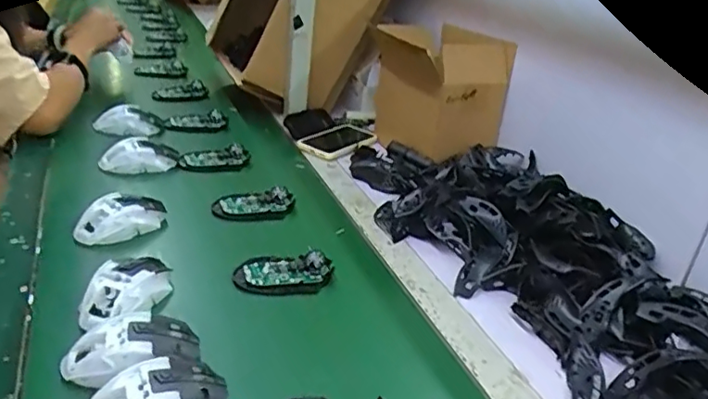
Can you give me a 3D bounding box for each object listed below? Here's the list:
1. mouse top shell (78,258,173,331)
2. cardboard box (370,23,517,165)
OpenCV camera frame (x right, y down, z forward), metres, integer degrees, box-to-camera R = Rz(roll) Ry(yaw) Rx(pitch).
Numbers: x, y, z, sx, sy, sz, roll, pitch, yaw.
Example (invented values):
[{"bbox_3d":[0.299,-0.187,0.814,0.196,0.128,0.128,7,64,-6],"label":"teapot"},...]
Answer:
[{"bbox_3d":[-0.248,0.097,0.621,0.059,0.035,0.114,16,32,13],"label":"mouse top shell"},{"bbox_3d":[0.142,-0.208,1.051,0.195,0.198,0.256,0,32,-12],"label":"cardboard box"}]

